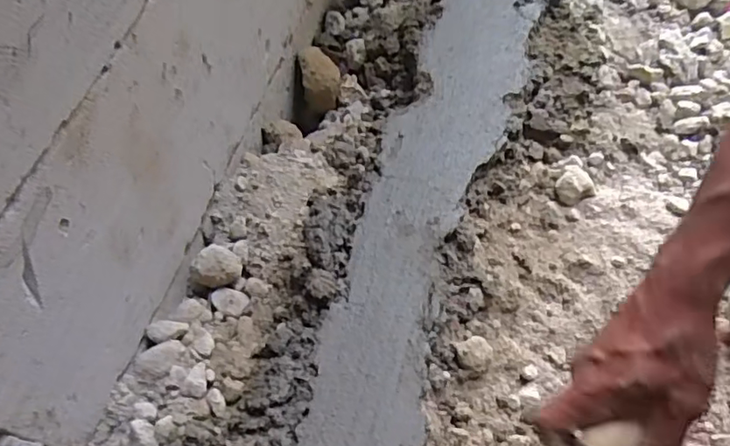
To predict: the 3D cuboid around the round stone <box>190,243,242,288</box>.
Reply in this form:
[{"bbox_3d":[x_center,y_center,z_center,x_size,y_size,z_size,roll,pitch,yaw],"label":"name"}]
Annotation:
[{"bbox_3d":[-0.140,0.042,0.548,0.043,0.030,0.034,13,63,7],"label":"round stone"}]

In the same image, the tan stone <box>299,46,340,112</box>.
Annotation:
[{"bbox_3d":[-0.054,-0.176,0.705,0.045,0.056,0.059,-5,60,3],"label":"tan stone"}]

